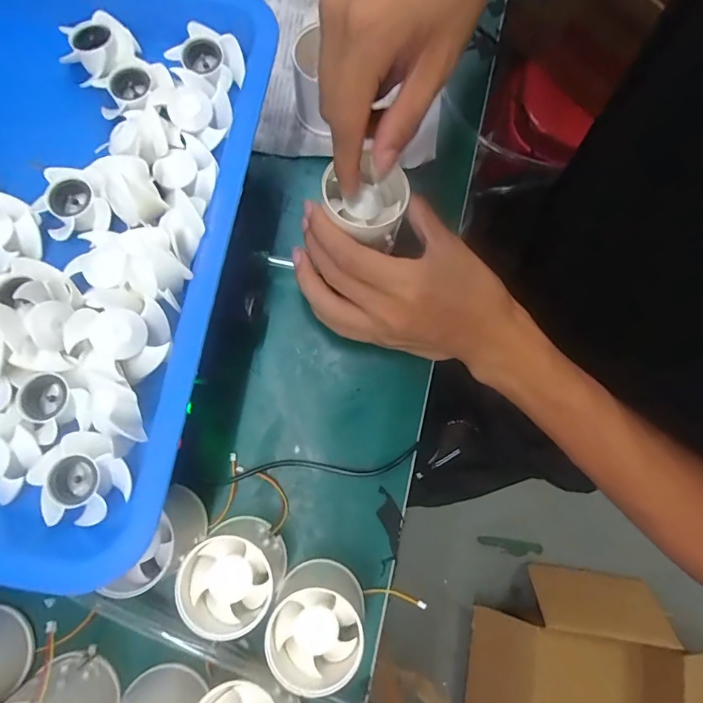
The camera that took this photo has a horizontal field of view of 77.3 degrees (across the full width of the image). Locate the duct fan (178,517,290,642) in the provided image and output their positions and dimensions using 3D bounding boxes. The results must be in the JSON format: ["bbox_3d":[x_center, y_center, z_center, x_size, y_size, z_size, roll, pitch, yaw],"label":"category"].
[{"bbox_3d":[-0.070,0.133,0.262,0.052,0.042,0.053,0,78,-1],"label":"duct fan"}]

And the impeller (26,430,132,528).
[{"bbox_3d":[-0.133,0.062,0.217,0.036,0.017,0.042,-26,80,-6],"label":"impeller"}]

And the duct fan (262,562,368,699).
[{"bbox_3d":[-0.020,0.157,0.256,0.053,0.051,0.050,0,78,-1],"label":"duct fan"}]

